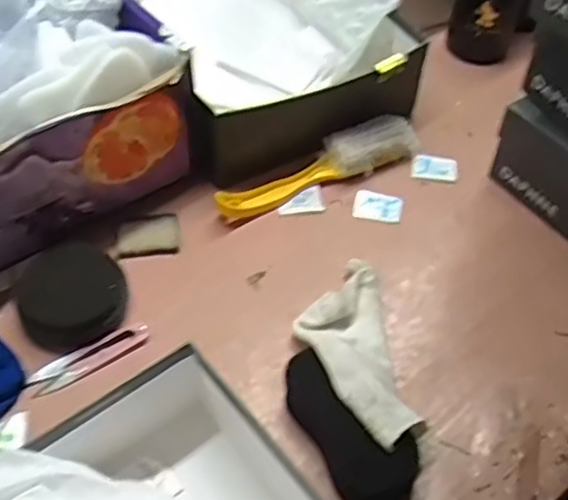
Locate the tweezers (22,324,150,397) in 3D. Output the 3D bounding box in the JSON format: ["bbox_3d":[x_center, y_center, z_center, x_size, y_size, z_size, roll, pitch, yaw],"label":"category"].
[{"bbox_3d":[-0.162,0.090,0.588,0.102,0.007,0.025,-25,56,-22],"label":"tweezers"}]

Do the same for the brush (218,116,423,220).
[{"bbox_3d":[0.035,-0.082,0.726,0.224,0.034,0.054,-23,55,-20],"label":"brush"}]

